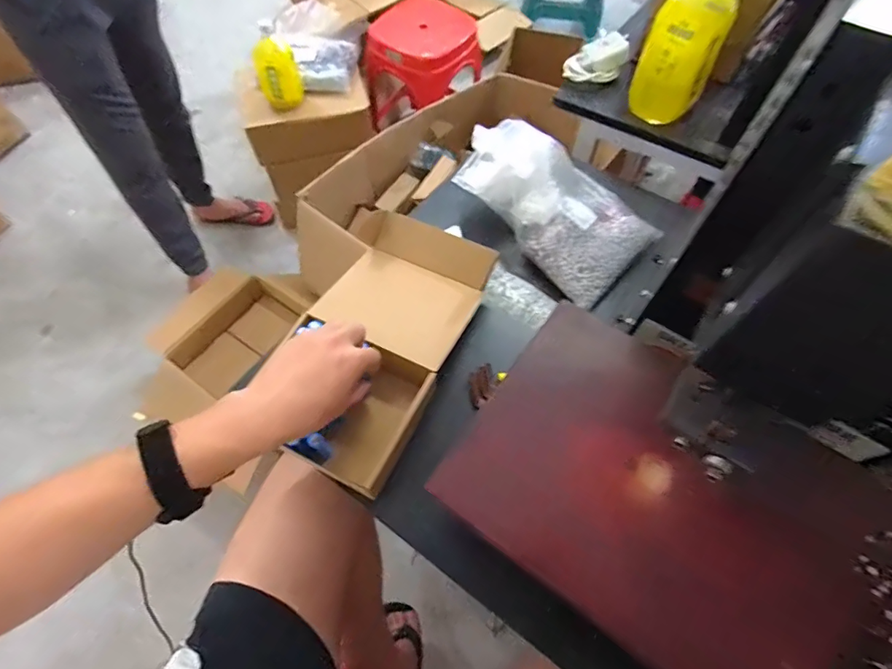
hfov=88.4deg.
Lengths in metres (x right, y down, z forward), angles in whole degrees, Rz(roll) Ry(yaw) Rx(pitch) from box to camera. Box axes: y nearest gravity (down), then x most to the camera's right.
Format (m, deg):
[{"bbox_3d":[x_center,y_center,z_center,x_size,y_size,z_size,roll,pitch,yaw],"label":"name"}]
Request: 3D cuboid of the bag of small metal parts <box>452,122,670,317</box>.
[{"bbox_3d":[0.138,-0.173,0.596,0.146,0.072,0.254,-41,69,-20],"label":"bag of small metal parts"}]

